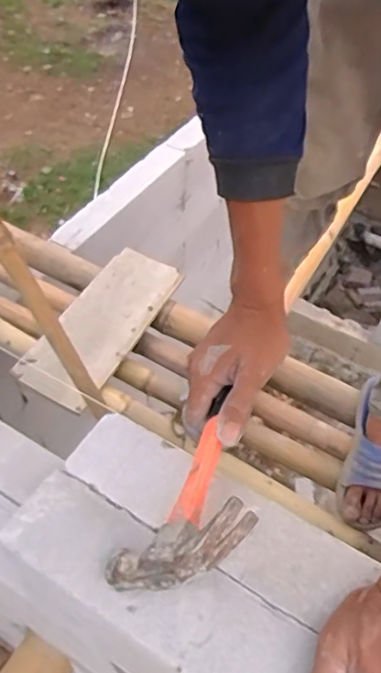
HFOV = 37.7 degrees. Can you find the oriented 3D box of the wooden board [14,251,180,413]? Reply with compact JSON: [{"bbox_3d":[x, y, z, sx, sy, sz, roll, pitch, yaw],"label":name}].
[{"bbox_3d":[-0.183,-0.033,1.155,0.165,0.025,0.399,27,55,11],"label":"wooden board"}]

